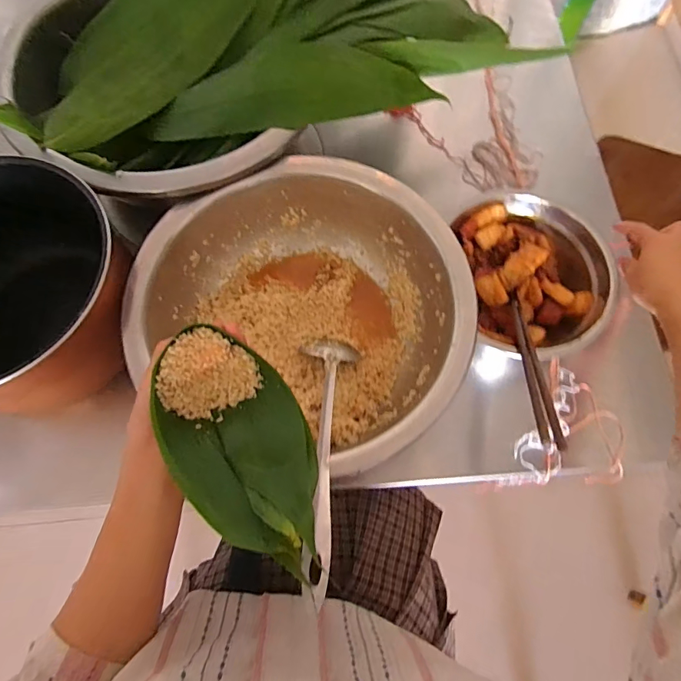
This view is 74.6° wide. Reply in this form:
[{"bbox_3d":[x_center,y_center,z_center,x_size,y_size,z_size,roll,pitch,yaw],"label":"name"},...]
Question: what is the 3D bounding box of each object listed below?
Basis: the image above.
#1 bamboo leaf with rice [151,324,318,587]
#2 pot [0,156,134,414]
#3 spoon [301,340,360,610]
[{"bbox_3d":[-0.068,0.065,0.298,0.085,0.040,0.171,-31,56,-11],"label":"bamboo leaf with rice"},{"bbox_3d":[-0.328,-0.045,0.459,0.242,0.150,0.226,0,70,0],"label":"pot"},{"bbox_3d":[-0.013,0.096,0.382,0.048,0.032,0.230,2,50,1],"label":"spoon"}]

